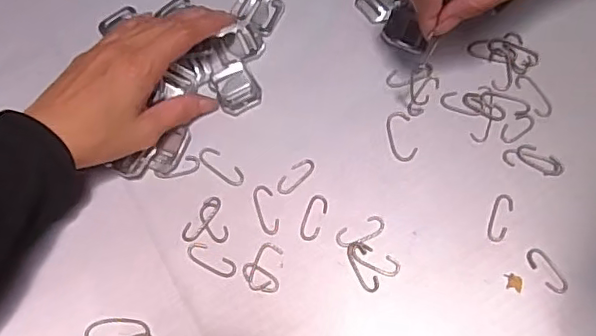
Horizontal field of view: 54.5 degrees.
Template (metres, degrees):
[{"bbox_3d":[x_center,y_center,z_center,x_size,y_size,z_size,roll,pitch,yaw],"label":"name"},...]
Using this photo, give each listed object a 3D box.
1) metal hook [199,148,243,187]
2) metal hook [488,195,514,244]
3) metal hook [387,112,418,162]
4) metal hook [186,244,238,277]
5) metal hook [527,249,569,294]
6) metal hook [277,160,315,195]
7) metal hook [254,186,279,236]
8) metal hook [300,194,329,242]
[{"bbox_3d":[-0.052,-0.001,0.397,0.036,0.004,0.013,39,76,12],"label":"metal hook"},{"bbox_3d":[0.134,0.033,0.382,0.013,0.004,0.033,21,73,7],"label":"metal hook"},{"bbox_3d":[0.072,-0.023,0.400,0.018,0.004,0.037,-9,72,-2],"label":"metal hook"},{"bbox_3d":[-0.056,0.060,0.376,0.035,0.004,0.014,28,75,9],"label":"metal hook"},{"bbox_3d":[0.160,0.066,0.370,0.013,0.004,0.032,-32,75,-9],"label":"metal hook"},{"bbox_3d":[-0.001,0.005,0.394,0.013,0.004,0.031,42,77,13],"label":"metal hook"},{"bbox_3d":[-0.021,0.028,0.387,0.013,0.004,0.035,-13,72,-4],"label":"metal hook"},{"bbox_3d":[0.011,0.033,0.385,0.013,0.004,0.032,17,73,6],"label":"metal hook"}]

